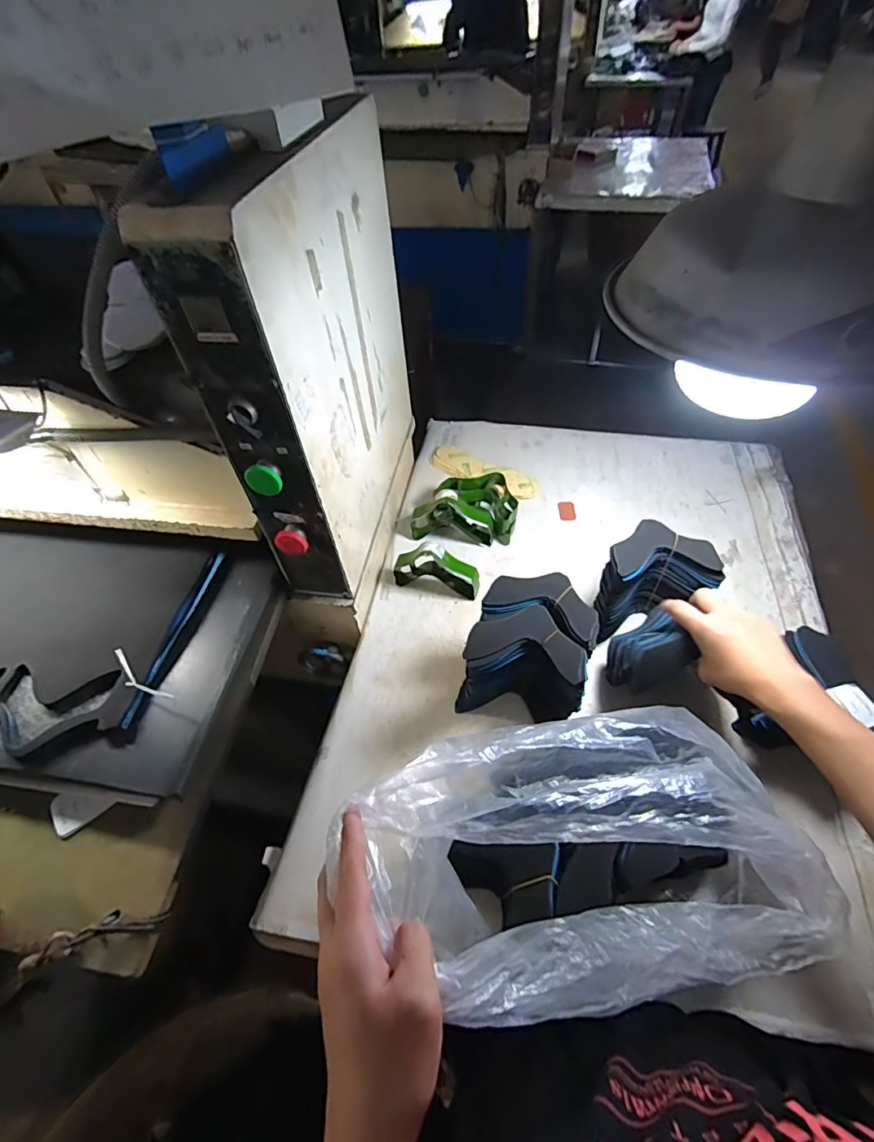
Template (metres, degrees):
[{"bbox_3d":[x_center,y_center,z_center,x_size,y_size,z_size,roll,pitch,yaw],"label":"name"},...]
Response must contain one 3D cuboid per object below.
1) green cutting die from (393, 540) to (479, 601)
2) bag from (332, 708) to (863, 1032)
[{"bbox_3d":[-0.001,-0.010,0.823,0.146,0.090,0.047,14,53,15],"label":"green cutting die"},{"bbox_3d":[0.132,0.229,0.421,0.348,0.174,0.208,-9,51,-3],"label":"bag"}]

